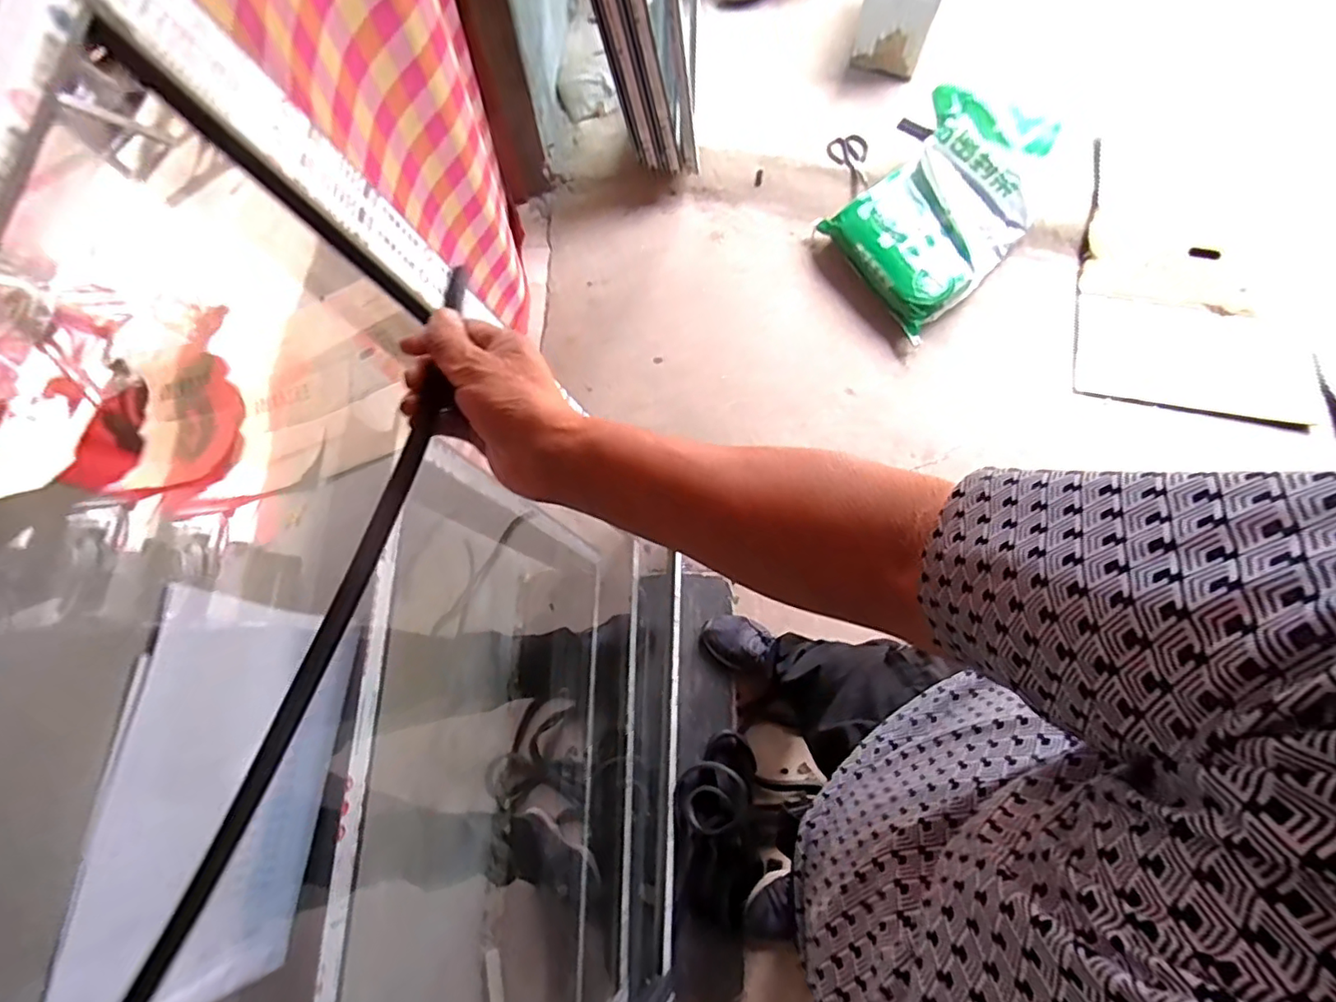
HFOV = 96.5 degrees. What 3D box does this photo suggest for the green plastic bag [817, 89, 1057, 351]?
[{"bbox_3d":[0.723,-0.773,1.574,0.467,0.262,0.413,-37,77,-9],"label":"green plastic bag"}]

